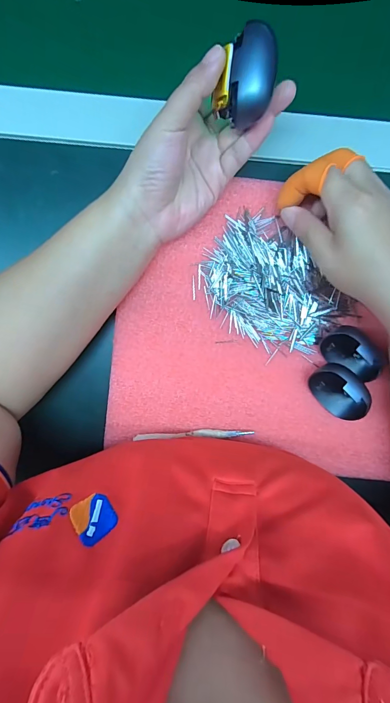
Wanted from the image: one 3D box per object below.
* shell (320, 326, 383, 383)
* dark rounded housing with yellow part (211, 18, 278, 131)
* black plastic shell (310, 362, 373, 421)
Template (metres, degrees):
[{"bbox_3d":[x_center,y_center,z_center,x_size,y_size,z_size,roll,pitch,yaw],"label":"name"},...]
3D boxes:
[{"bbox_3d":[0.141,0.001,0.298,0.055,0.030,0.034,29,94,-3],"label":"shell"},{"bbox_3d":[0.035,-0.186,0.230,0.032,0.031,0.053,12,110,-12],"label":"dark rounded housing with yellow part"},{"bbox_3d":[0.131,0.036,0.303,0.055,0.030,0.037,43,93,-4],"label":"black plastic shell"}]

